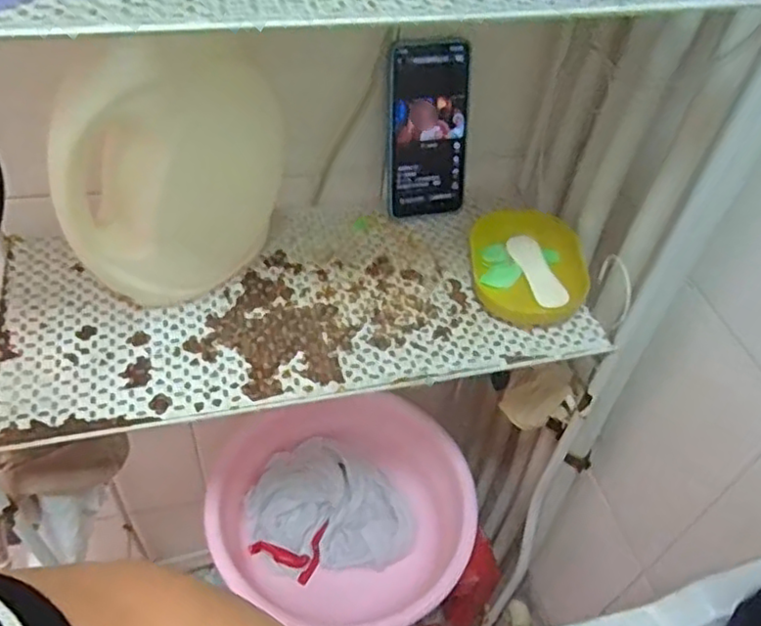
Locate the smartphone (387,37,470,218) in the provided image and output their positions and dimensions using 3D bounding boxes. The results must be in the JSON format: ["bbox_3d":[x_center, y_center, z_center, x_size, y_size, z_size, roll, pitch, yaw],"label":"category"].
[{"bbox_3d":[0.048,-0.183,0.681,0.083,0.170,0.015,-11,31,-17],"label":"smartphone"}]

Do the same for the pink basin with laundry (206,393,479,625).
[{"bbox_3d":[-0.045,0.265,0.961,0.349,0.137,0.303,17,49,9],"label":"pink basin with laundry"}]

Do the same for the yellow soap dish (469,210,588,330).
[{"bbox_3d":[0.145,-0.046,0.654,0.109,0.026,0.133,-2,49,-7],"label":"yellow soap dish"}]

